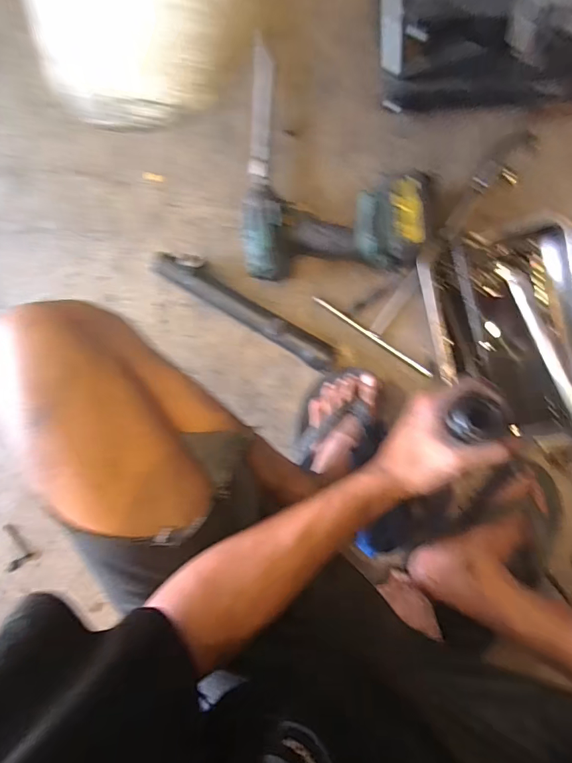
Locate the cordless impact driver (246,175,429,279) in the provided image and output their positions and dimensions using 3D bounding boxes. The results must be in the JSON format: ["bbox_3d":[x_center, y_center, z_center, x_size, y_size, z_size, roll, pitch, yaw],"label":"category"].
[{"bbox_3d":[0.072,-0.216,0.605,0.256,0.070,0.119,-3,90,3],"label":"cordless impact driver"}]

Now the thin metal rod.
[{"bbox_3d":[0.129,-0.067,0.635,0.208,0.007,0.008,35,93,2],"label":"thin metal rod"}]

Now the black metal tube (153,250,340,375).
[{"bbox_3d":[-0.057,-0.108,0.630,0.300,0.042,0.050,32,93,2],"label":"black metal tube"}]

